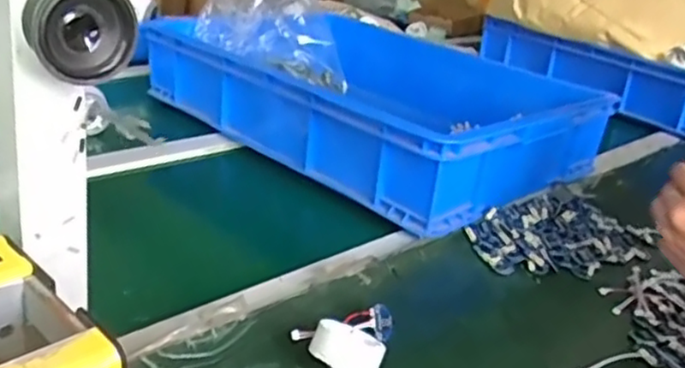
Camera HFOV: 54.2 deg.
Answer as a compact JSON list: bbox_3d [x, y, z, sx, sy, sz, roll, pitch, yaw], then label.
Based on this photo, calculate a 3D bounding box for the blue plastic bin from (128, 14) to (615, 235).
[{"bbox_3d":[0.044,-0.135,1.009,0.587,0.113,0.431,27,31,36],"label":"blue plastic bin"}]

